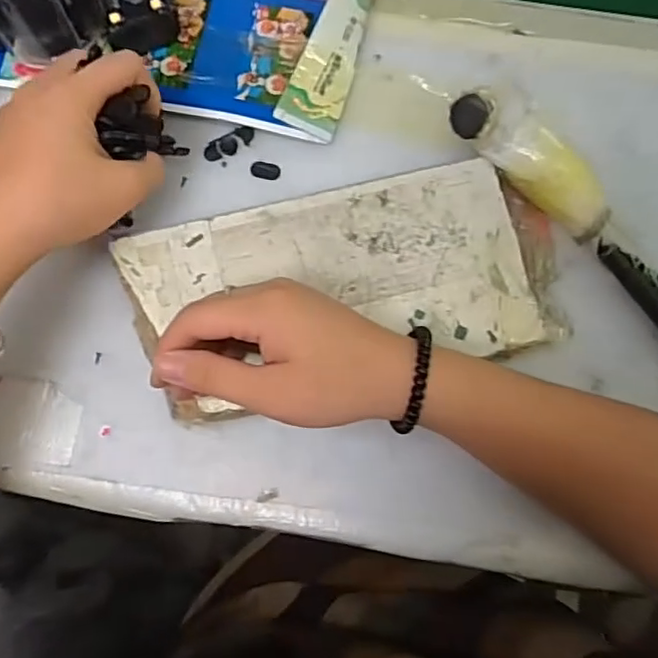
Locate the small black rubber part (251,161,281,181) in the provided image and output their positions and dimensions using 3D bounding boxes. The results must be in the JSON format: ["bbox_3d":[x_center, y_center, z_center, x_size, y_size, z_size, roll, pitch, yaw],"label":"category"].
[{"bbox_3d":[-0.038,-0.096,0.361,0.018,0.004,0.010,14,82,3],"label":"small black rubber part"}]

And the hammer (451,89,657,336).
[{"bbox_3d":[0.151,-0.046,0.323,0.213,0.050,0.031,44,84,7],"label":"hammer"}]

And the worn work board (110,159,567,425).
[{"bbox_3d":[0.003,-0.022,0.338,0.214,0.021,0.109,-13,81,-1],"label":"worn work board"}]

